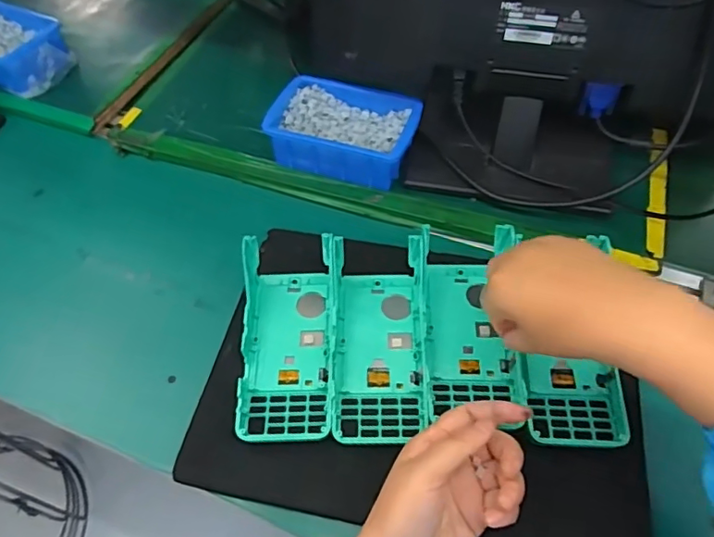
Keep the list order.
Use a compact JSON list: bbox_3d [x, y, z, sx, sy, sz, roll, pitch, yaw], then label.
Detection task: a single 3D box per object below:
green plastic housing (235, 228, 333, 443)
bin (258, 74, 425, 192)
[{"bbox_3d":[-0.059,0.051,0.439,0.081,0.046,0.168,-1,54,0],"label":"green plastic housing"},{"bbox_3d":[-0.013,-0.147,0.569,0.151,0.053,0.106,12,55,10],"label":"bin"}]

